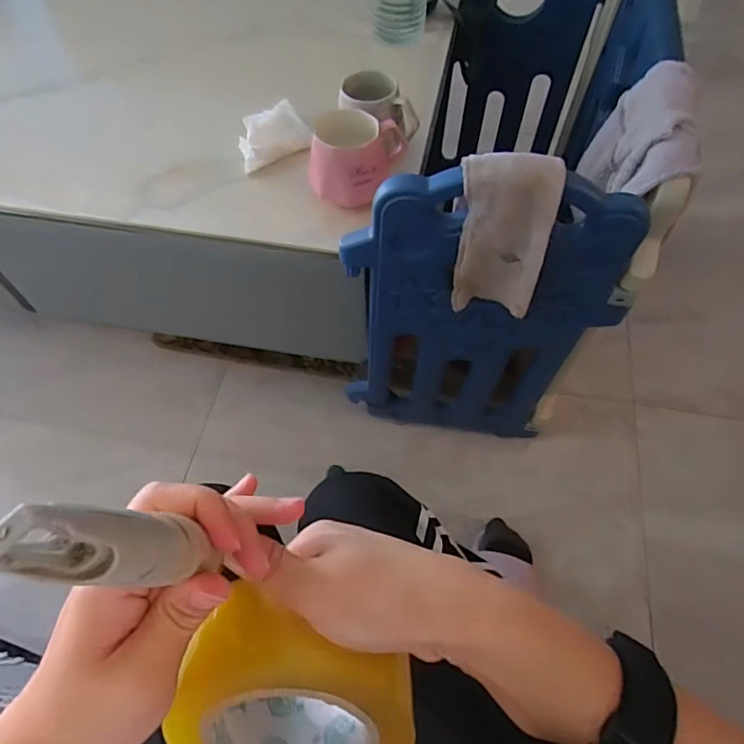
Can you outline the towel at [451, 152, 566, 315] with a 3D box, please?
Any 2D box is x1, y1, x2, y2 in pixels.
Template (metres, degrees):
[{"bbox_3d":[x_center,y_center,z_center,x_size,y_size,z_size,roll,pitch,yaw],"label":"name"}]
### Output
[{"bbox_3d":[0.135,-0.137,0.555,0.095,0.179,0.065,-1,59,0],"label":"towel"}]

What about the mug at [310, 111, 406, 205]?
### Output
[{"bbox_3d":[-0.020,-0.258,0.648,0.115,0.085,0.085,4,59,3],"label":"mug"}]

